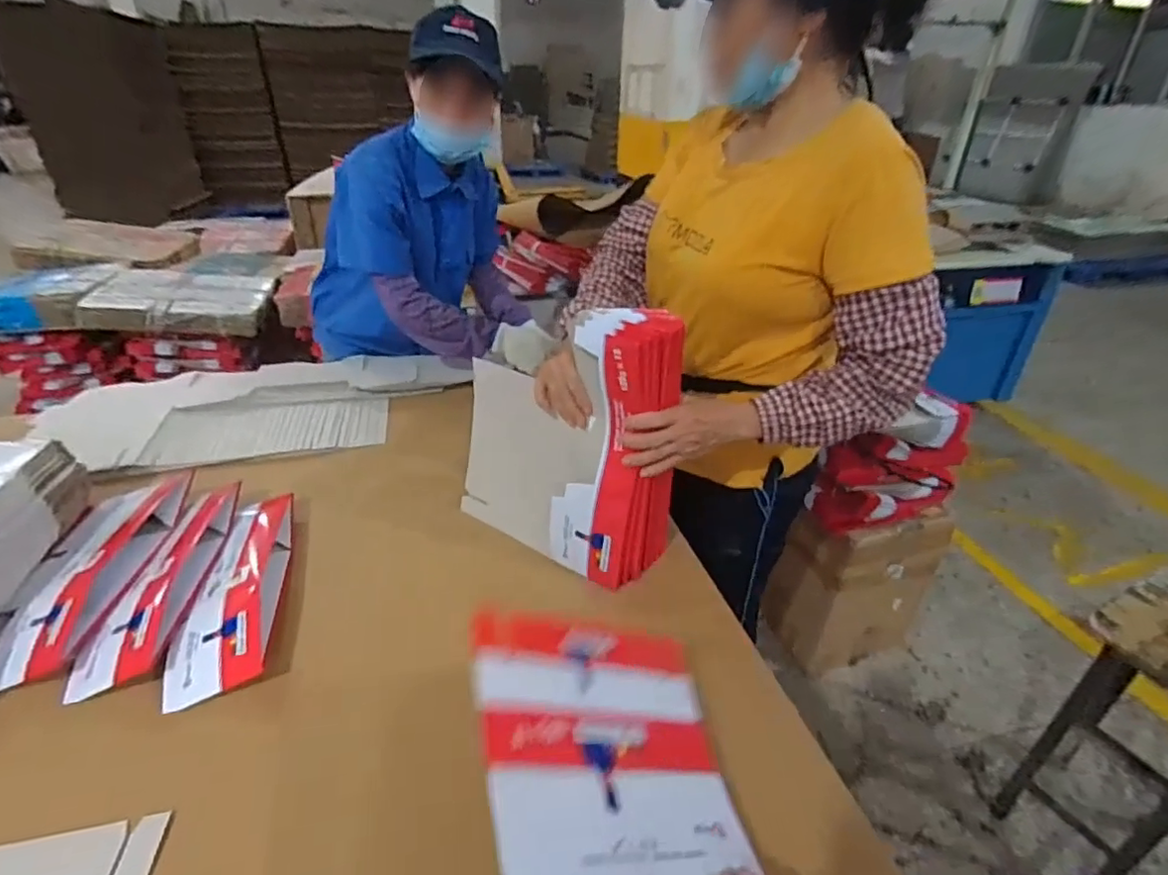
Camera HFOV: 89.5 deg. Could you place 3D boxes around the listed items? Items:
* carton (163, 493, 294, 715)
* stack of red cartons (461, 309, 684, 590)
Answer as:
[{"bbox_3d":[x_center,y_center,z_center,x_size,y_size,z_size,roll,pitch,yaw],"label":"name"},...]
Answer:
[{"bbox_3d":[-0.445,0.178,0.761,0.108,0.047,0.340,-8,32,-15],"label":"carton"},{"bbox_3d":[-0.043,-0.008,0.791,0.304,0.341,0.107,23,37,32],"label":"stack of red cartons"}]

